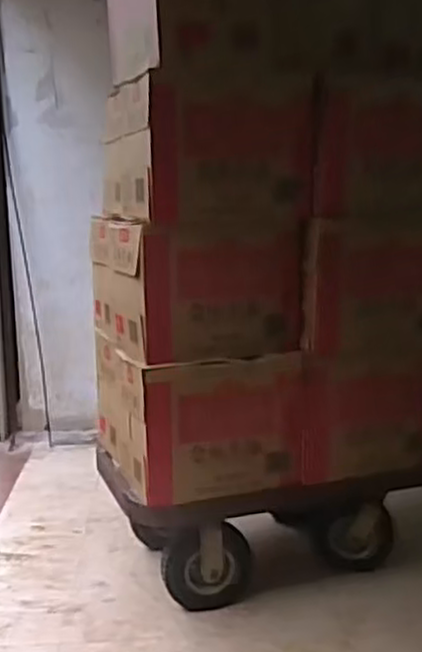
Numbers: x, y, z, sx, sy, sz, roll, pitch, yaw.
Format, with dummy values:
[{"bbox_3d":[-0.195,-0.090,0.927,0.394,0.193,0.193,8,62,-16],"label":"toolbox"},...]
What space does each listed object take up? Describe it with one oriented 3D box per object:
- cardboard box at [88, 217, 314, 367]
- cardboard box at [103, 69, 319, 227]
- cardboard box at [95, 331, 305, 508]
[{"bbox_3d":[-0.052,-0.106,1.802,0.378,0.293,0.438,-5,13,-23],"label":"cardboard box"},{"bbox_3d":[-0.013,-0.399,1.729,0.390,0.297,0.409,-4,12,-18],"label":"cardboard box"},{"bbox_3d":[-0.052,0.197,1.849,0.374,0.300,0.468,-5,13,-23],"label":"cardboard box"}]

